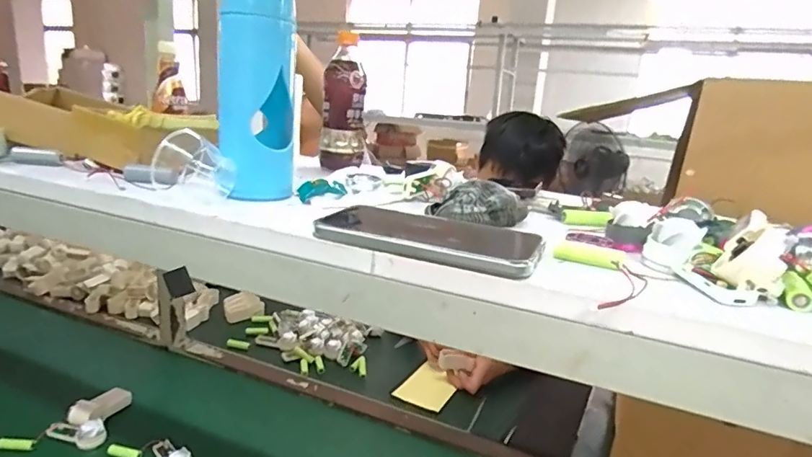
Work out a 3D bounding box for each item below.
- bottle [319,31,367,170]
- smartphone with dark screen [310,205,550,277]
[{"bbox_3d":[-0.082,-0.169,0.657,0.056,0.170,0.043,4,16,-4],"label":"bottle"},{"bbox_3d":[0.019,0.005,0.371,0.163,0.014,0.080,11,17,21],"label":"smartphone with dark screen"}]

